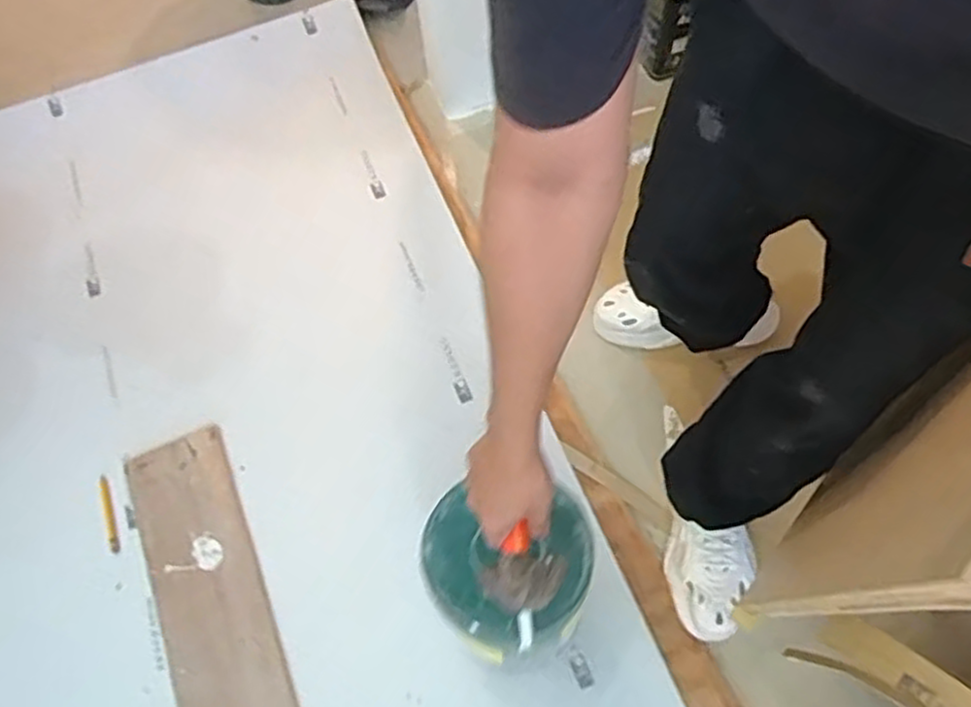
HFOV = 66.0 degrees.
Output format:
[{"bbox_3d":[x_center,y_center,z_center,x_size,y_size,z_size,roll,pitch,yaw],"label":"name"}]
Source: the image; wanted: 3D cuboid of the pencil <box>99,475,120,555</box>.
[{"bbox_3d":[-0.529,0.226,1.047,0.013,0.012,0.114,-19,64,-6],"label":"pencil"}]

